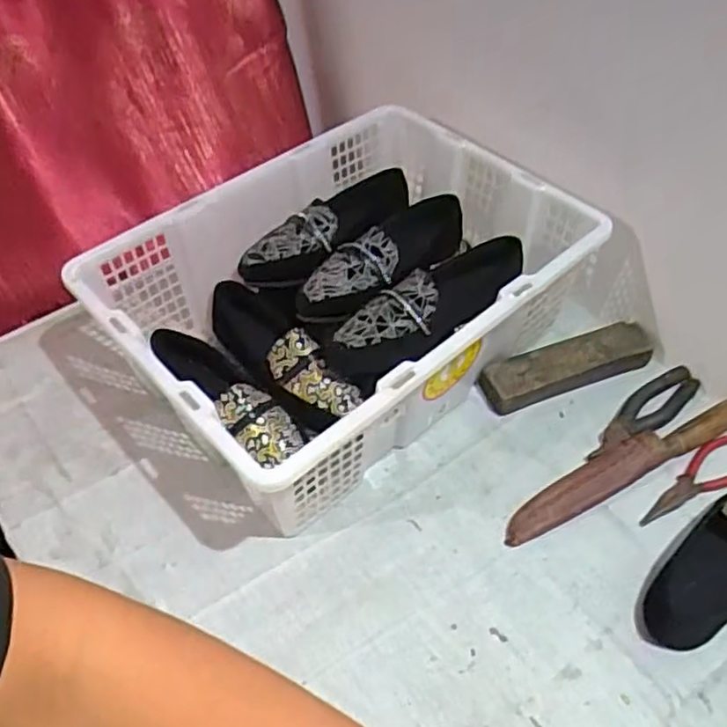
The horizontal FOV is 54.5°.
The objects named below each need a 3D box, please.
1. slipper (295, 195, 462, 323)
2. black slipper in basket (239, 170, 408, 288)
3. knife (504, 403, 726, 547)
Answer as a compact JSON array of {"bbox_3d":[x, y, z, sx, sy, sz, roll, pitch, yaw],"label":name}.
[{"bbox_3d":[0.017,-0.122,0.823,0.079,0.079,0.234,30,56,24],"label":"slipper"},{"bbox_3d":[-0.035,-0.166,0.850,0.081,0.059,0.245,36,59,28],"label":"black slipper in basket"},{"bbox_3d":[0.265,0.101,0.717,0.284,0.043,0.043,-22,52,-16],"label":"knife"}]

